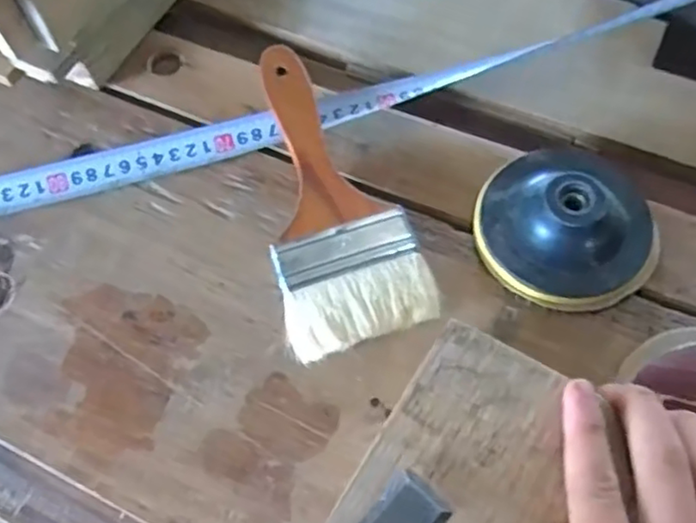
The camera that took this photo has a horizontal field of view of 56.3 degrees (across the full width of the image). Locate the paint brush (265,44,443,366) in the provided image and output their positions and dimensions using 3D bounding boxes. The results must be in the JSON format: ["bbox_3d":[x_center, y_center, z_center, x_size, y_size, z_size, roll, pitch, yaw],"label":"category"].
[{"bbox_3d":[-0.009,-0.041,0.361,0.074,0.024,0.181,-13,63,-3],"label":"paint brush"}]

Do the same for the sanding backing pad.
[{"bbox_3d":[0.116,-0.024,0.339,0.091,0.034,0.091,18,66,12],"label":"sanding backing pad"}]

